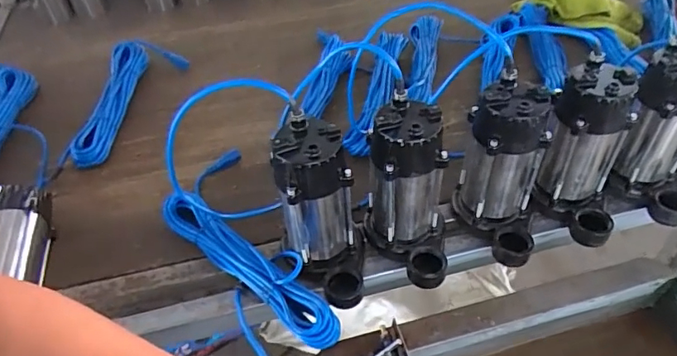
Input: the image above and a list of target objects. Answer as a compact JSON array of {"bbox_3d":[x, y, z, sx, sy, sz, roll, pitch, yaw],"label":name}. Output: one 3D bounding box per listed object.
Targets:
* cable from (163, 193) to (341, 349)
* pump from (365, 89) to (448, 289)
[{"bbox_3d":[-0.133,0.113,0.722,0.347,0.050,0.077,32,56,28],"label":"cable"},{"bbox_3d":[0.111,0.025,0.681,0.100,0.232,0.162,-35,54,-26],"label":"pump"}]

